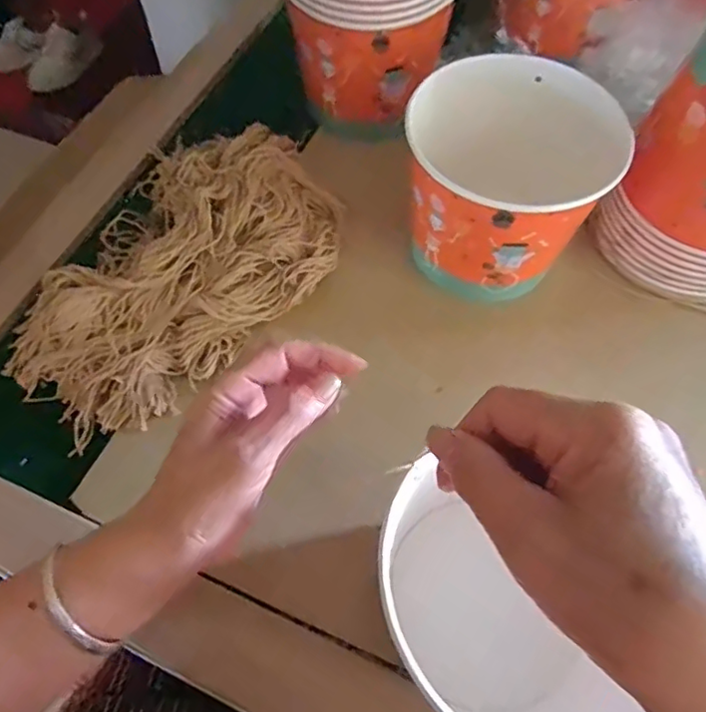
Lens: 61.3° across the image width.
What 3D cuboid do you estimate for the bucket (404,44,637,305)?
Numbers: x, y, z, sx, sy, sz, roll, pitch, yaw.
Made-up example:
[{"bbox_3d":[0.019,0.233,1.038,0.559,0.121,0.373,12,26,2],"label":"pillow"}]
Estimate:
[{"bbox_3d":[0.122,-0.144,0.488,0.153,0.125,0.163,1,61,-1],"label":"bucket"}]

